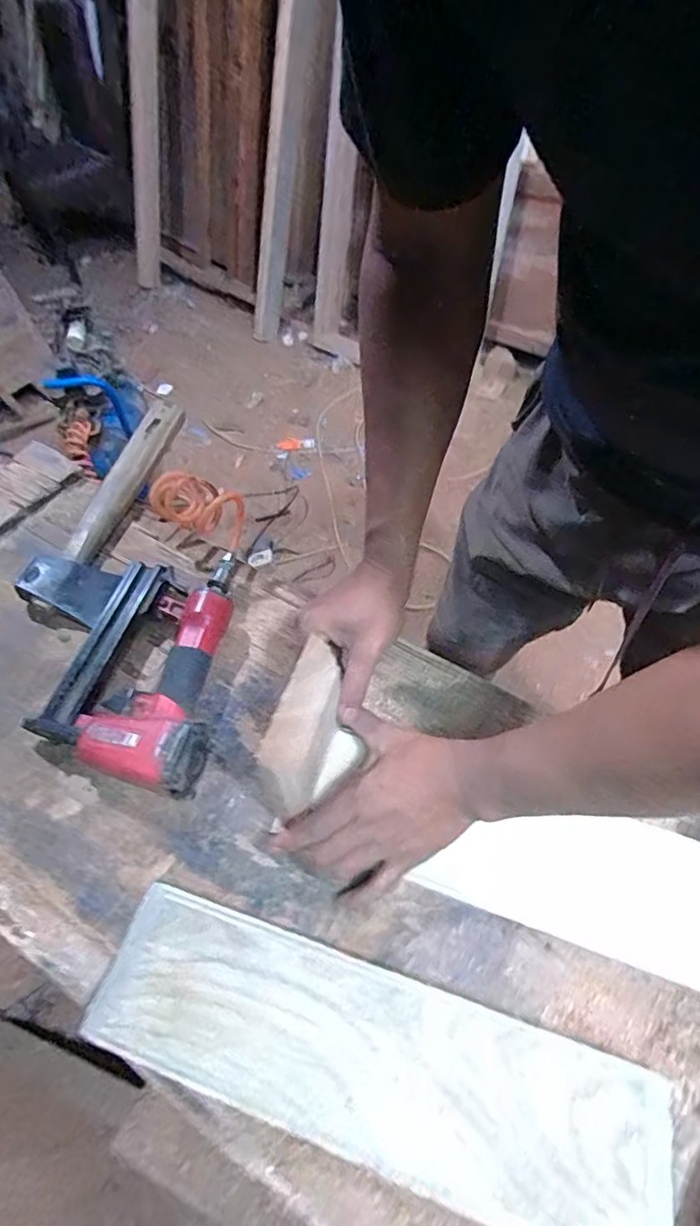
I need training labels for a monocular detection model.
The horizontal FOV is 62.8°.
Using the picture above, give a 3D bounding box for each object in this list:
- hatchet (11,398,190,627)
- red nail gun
[{"bbox_3d":[-0.288,-0.142,0.698,0.087,0.033,0.347,4,52,7],"label":"hatchet"},{"bbox_3d":[-0.198,0.044,0.563,0.166,0.061,0.253,4,52,7],"label":"red nail gun"}]

